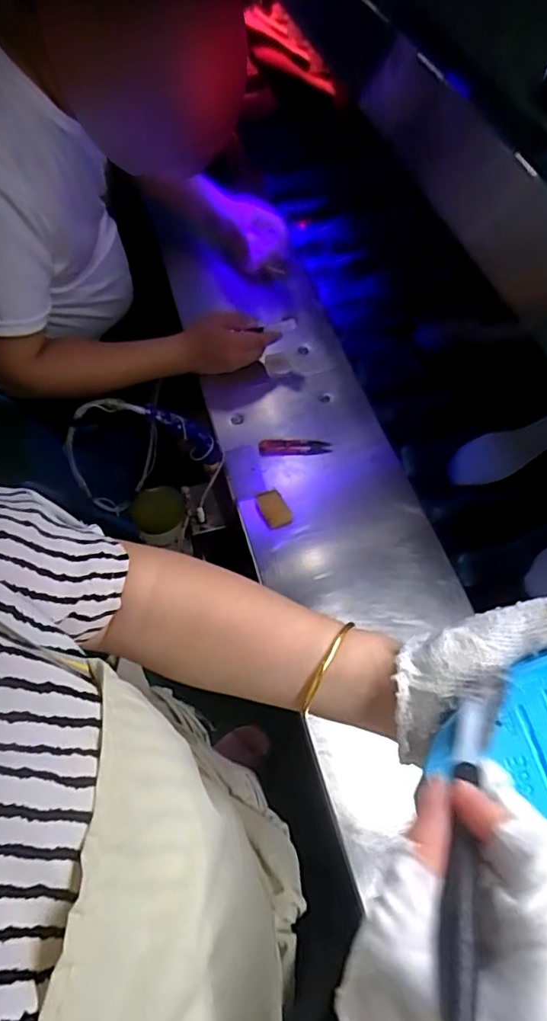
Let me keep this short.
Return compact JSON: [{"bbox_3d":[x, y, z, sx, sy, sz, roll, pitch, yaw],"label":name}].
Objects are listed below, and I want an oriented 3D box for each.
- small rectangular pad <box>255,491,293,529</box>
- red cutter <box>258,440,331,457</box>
[{"bbox_3d":[0.001,-0.001,0.742,0.033,0.011,0.055,-23,61,-12],"label":"small rectangular pad"},{"bbox_3d":[0.030,-0.091,0.803,0.101,0.008,0.025,-4,59,-1],"label":"red cutter"}]

